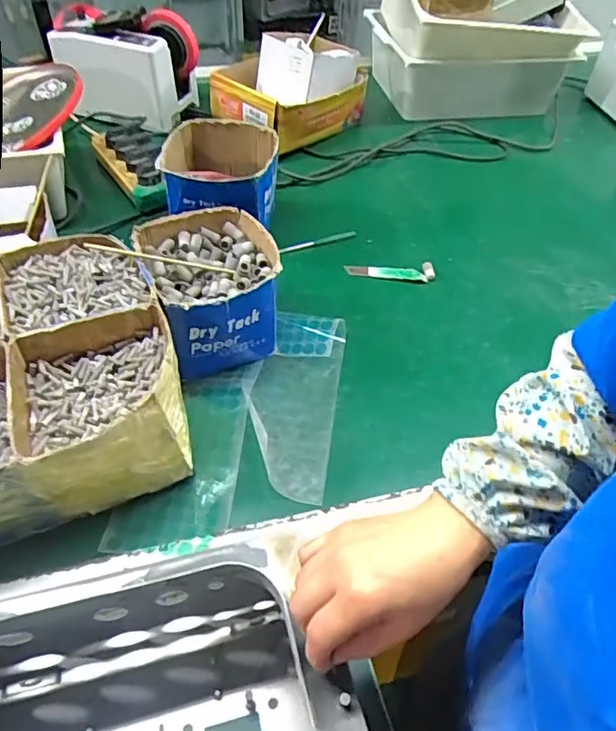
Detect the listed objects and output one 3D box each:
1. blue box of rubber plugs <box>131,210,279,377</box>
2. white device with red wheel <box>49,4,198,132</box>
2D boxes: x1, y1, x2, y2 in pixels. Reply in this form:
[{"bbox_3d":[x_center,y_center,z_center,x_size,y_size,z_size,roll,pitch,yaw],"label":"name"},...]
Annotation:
[{"bbox_3d":[-0.107,-0.085,0.638,0.130,0.115,0.150,-17,54,-18],"label":"blue box of rubber plugs"},{"bbox_3d":[-0.306,-0.514,0.954,0.224,0.147,0.113,16,51,8],"label":"white device with red wheel"}]

